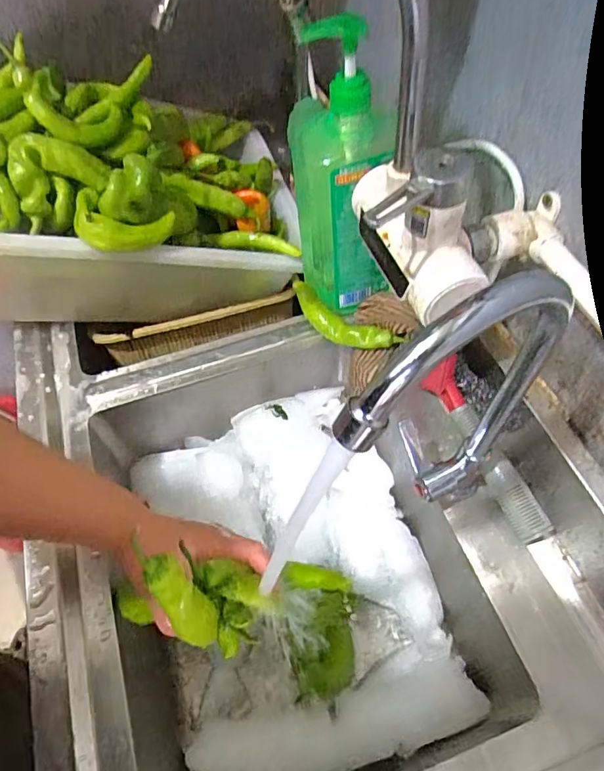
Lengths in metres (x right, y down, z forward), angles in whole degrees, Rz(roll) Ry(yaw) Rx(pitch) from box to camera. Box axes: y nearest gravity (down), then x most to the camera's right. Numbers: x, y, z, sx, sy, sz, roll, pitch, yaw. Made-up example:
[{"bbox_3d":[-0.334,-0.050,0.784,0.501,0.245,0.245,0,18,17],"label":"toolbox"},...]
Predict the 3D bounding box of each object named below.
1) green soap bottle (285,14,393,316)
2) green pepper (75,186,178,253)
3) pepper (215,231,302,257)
[{"bbox_3d":[0.038,-0.191,0.500,0.107,0.269,0.063,11,57,9],"label":"green soap bottle"},{"bbox_3d":[-0.188,-0.168,0.523,0.093,0.038,0.066,6,57,6],"label":"green pepper"},{"bbox_3d":[-0.054,-0.178,0.628,0.106,0.019,0.022,9,57,8],"label":"pepper"}]

